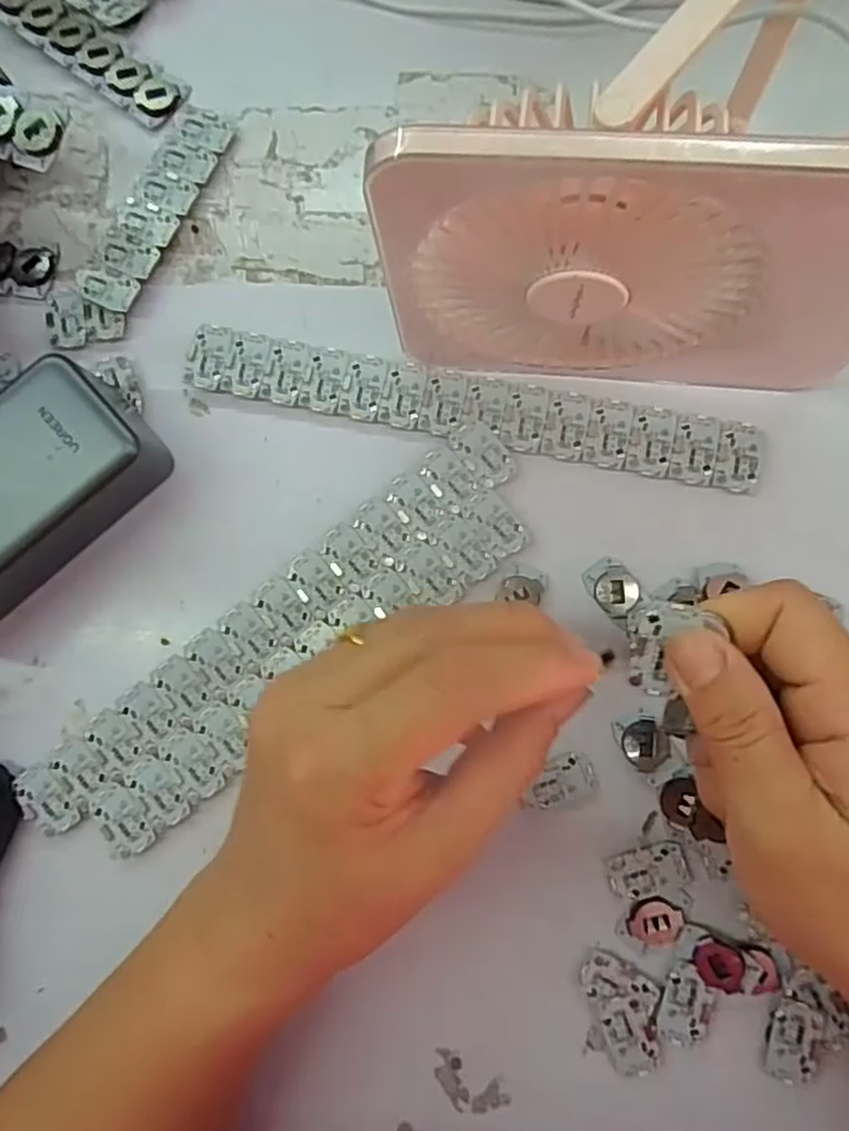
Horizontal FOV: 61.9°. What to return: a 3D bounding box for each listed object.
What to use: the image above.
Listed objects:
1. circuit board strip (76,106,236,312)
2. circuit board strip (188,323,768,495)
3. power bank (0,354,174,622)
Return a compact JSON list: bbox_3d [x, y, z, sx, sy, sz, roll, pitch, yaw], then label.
[{"bbox_3d":[-0.126,-0.169,0.332,0.029,0.004,0.108,27,81,0],"label":"circuit board strip"},{"bbox_3d":[0.019,-0.070,0.309,0.247,0.004,0.030,12,84,5],"label":"circuit board strip"},{"bbox_3d":[-0.171,-0.018,0.292,0.129,0.055,0.058,-40,82,-2],"label":"power bank"}]

